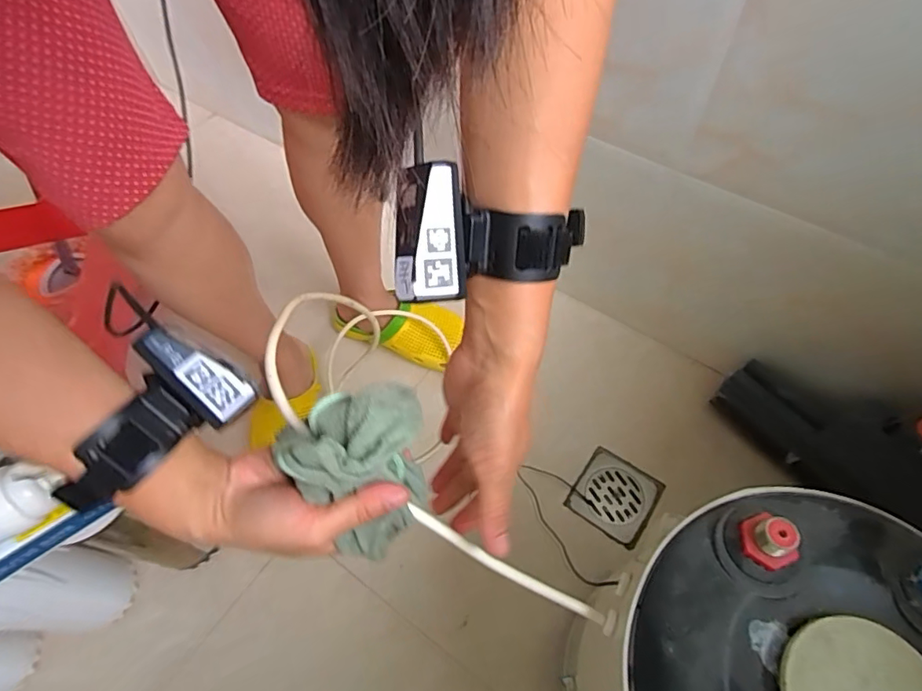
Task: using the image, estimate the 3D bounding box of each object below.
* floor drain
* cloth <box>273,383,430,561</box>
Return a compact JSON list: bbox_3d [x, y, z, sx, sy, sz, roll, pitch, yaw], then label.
[{"bbox_3d":[0.204,0.200,0.711,0.098,0.010,0.102,31,65,20],"label":"floor drain"},{"bbox_3d":[-0.065,0.074,0.309,0.083,0.071,0.079,-3,58,1],"label":"cloth"}]

